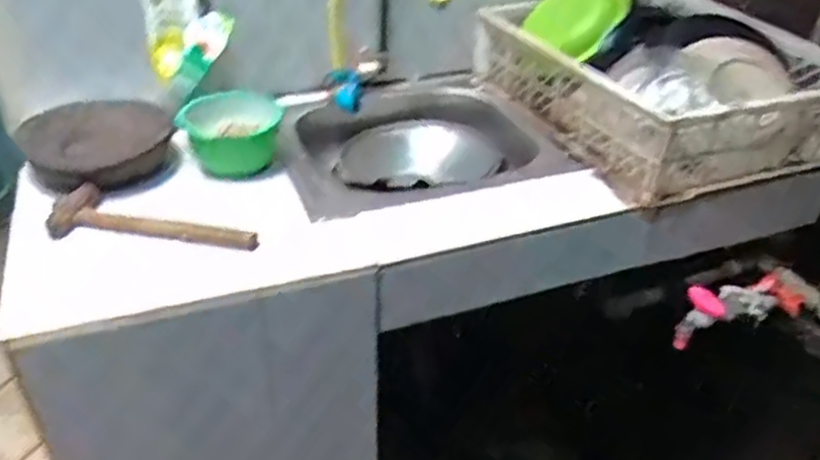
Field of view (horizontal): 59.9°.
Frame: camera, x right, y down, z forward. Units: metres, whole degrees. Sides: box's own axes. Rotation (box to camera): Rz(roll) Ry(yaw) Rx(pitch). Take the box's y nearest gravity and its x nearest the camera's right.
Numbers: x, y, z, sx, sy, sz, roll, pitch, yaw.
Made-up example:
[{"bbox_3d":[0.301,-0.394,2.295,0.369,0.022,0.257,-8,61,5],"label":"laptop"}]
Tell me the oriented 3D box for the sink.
[{"bbox_3d":[0.000,-0.113,1.166,0.421,0.129,0.397,-9,36,-15],"label":"sink"}]

